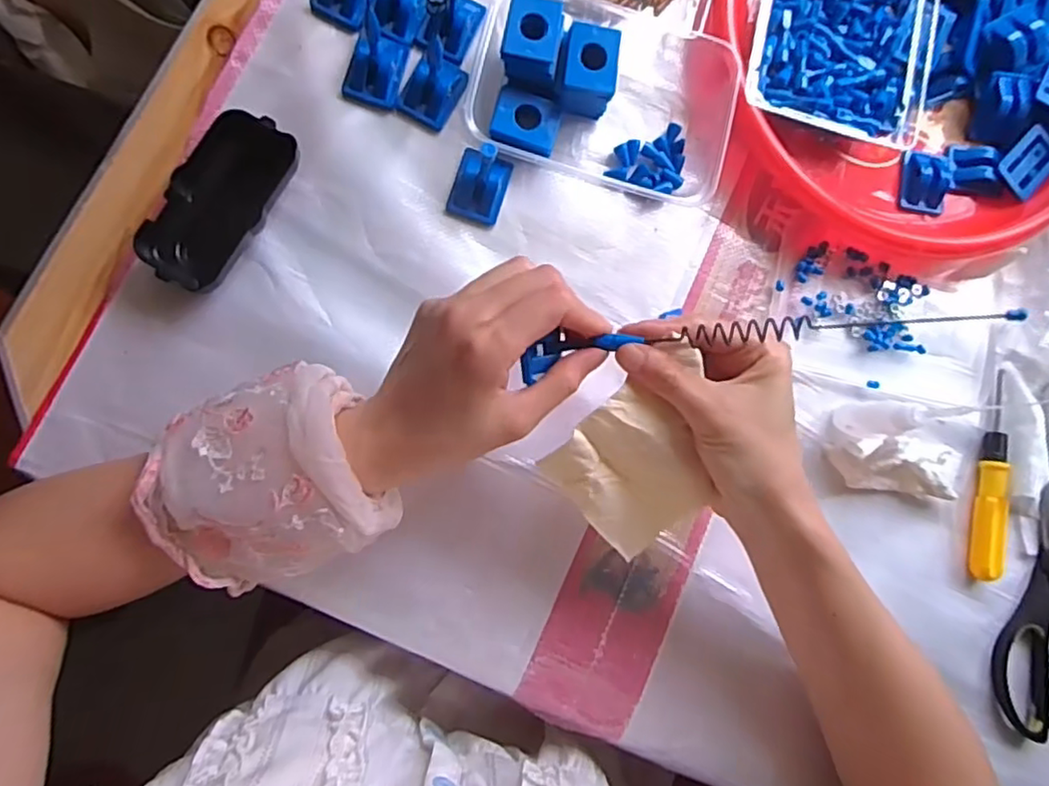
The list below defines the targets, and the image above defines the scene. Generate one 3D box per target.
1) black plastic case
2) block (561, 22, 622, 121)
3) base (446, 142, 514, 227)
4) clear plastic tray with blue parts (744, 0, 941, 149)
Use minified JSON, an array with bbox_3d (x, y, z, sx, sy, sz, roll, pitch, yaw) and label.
[{"bbox_3d":[-0.181,-0.114,0.383,0.054,0.025,0.107,37,82,-4],"label":"black plastic case"},{"bbox_3d":[0.042,-0.205,0.415,0.036,0.042,0.043,7,85,-7],"label":"block"},{"bbox_3d":[-0.027,-0.137,0.409,0.034,0.024,0.049,18,84,-6],"label":"base"},{"bbox_3d":[0.218,-0.263,0.442,0.121,0.036,0.178,15,84,-7],"label":"clear plastic tray with blue parts"}]

